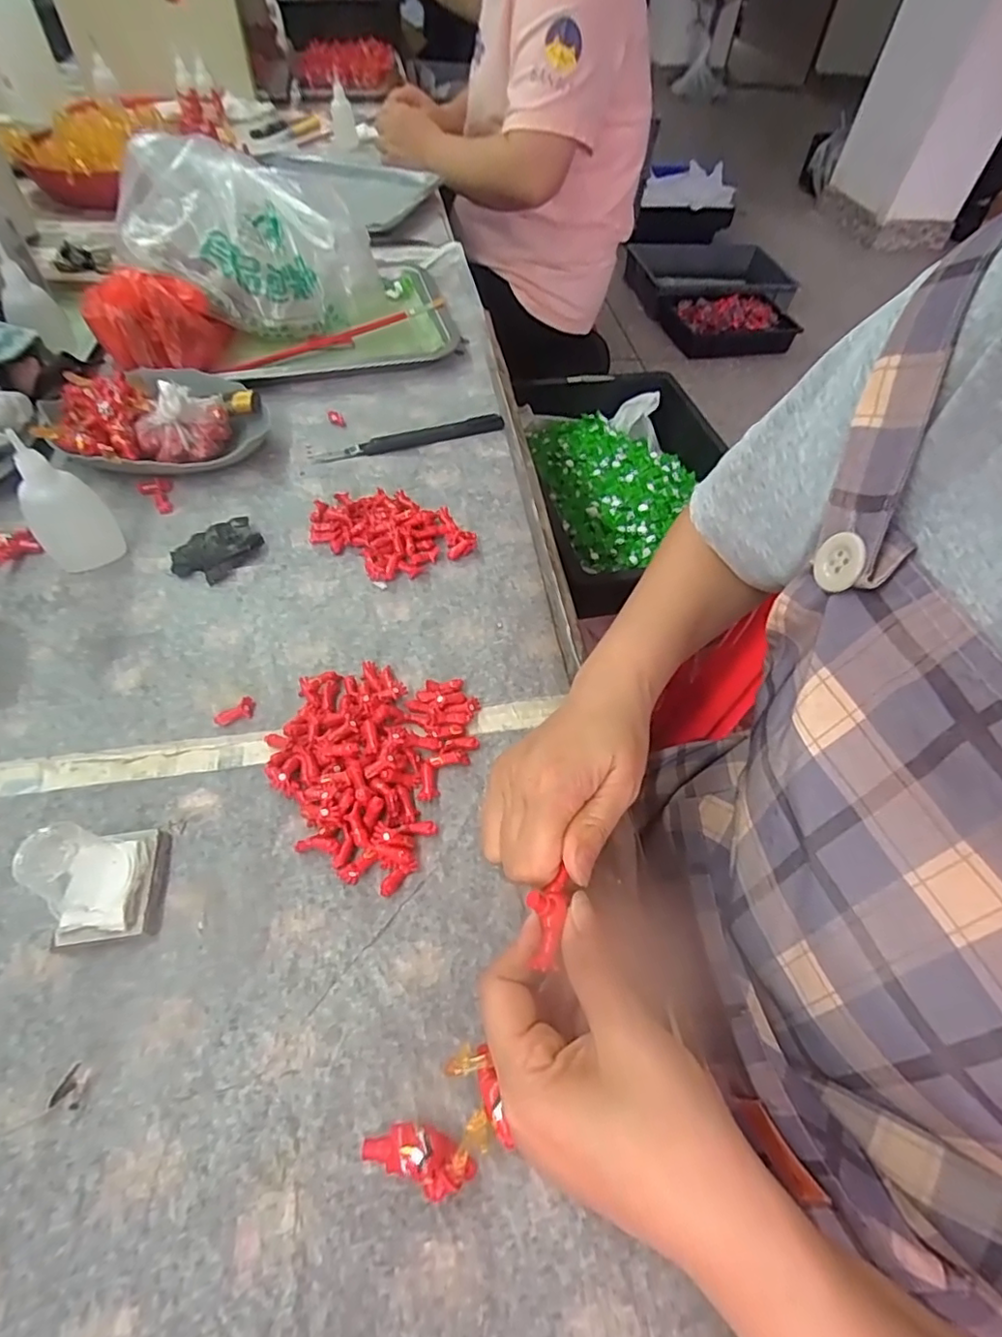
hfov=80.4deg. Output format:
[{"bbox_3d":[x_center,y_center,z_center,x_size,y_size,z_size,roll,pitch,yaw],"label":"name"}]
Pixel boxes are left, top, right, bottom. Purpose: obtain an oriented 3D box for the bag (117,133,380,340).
[{"bbox_3d":[-0.227,-0.398,0.553,0.211,0.135,0.119,-8,55,-8],"label":"bag"}]

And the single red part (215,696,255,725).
[{"bbox_3d":[-0.155,0.025,0.344,0.022,0.007,0.013,-19,58,-16],"label":"single red part"}]

